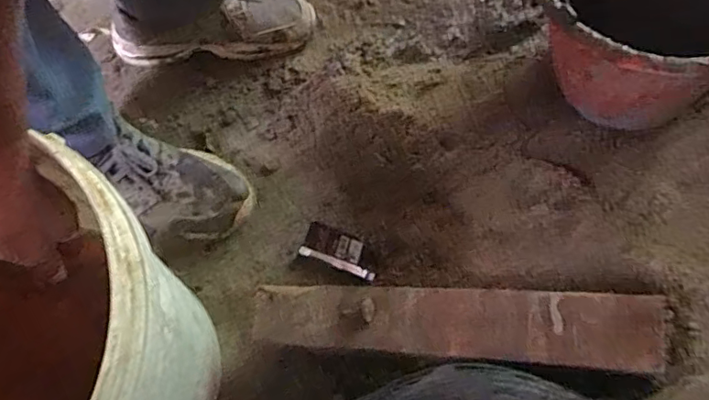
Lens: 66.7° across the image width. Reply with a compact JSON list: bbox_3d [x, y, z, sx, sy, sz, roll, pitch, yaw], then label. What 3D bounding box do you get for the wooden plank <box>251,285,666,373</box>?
[{"bbox_3d":[0.069,0.109,0.487,0.362,0.018,0.060,-2,68,22],"label":"wooden plank"}]

